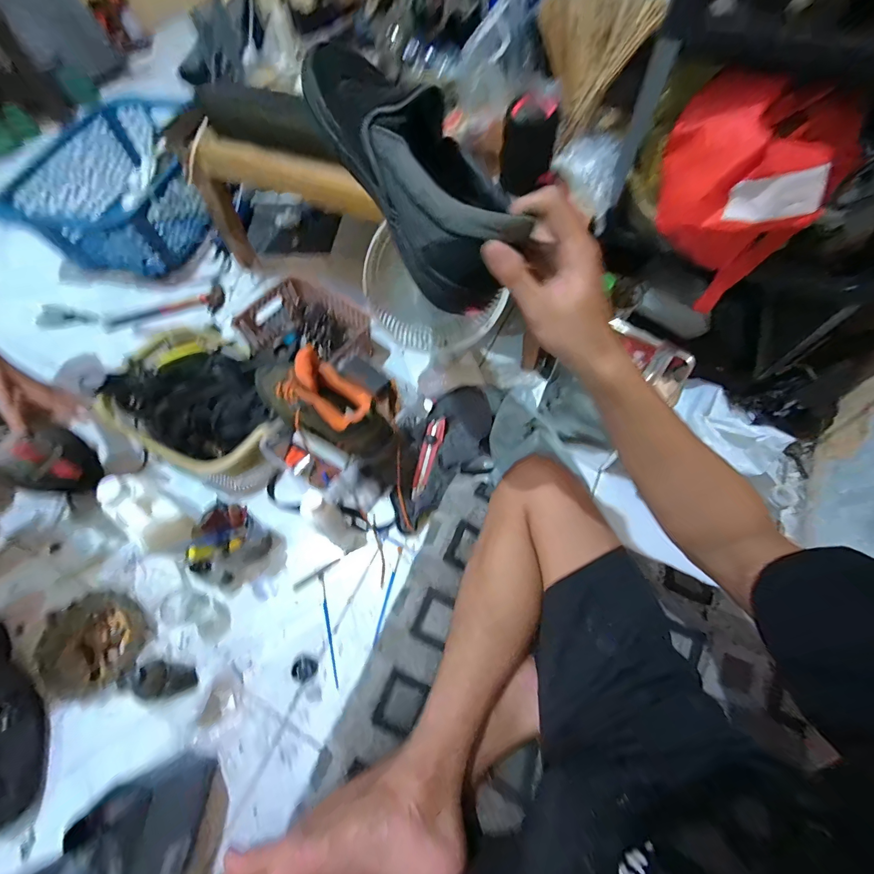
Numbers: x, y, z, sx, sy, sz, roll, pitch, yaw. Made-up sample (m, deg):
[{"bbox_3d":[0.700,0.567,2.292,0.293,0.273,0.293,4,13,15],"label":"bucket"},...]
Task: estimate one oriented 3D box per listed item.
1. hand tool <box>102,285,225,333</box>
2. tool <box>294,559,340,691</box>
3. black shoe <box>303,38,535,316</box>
[{"bbox_3d":[-0.648,-0.301,0.910,0.280,0.026,0.086,-12,63,-5],"label":"hand tool"},{"bbox_3d":[-0.192,0.296,0.617,0.075,0.007,0.181,-8,63,-3],"label":"tool"},{"bbox_3d":[-0.023,-0.229,0.313,0.087,0.067,0.264,-29,81,-13],"label":"black shoe"}]

